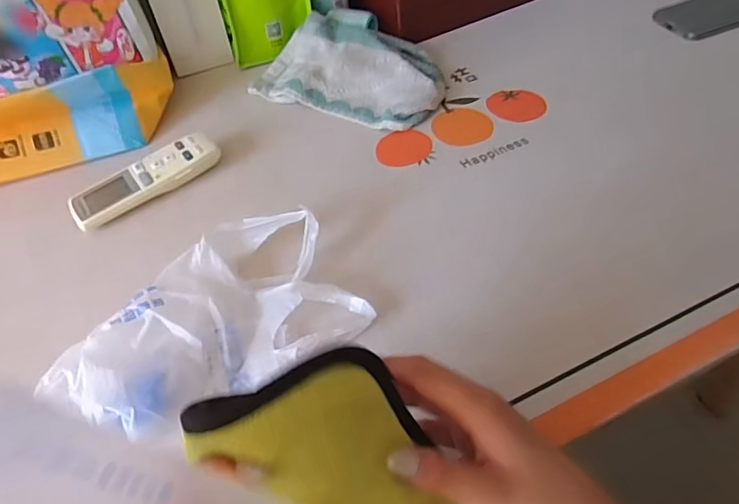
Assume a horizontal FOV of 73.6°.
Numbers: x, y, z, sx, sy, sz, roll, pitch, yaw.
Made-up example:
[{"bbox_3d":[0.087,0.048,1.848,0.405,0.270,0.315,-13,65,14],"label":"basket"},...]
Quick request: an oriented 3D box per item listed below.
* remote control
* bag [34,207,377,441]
[{"bbox_3d":[-0.227,-0.074,0.504,0.150,0.021,0.047,-32,58,-19],"label":"remote control"},{"bbox_3d":[-0.130,0.055,0.389,0.232,0.038,0.150,-24,56,-14],"label":"bag"}]

